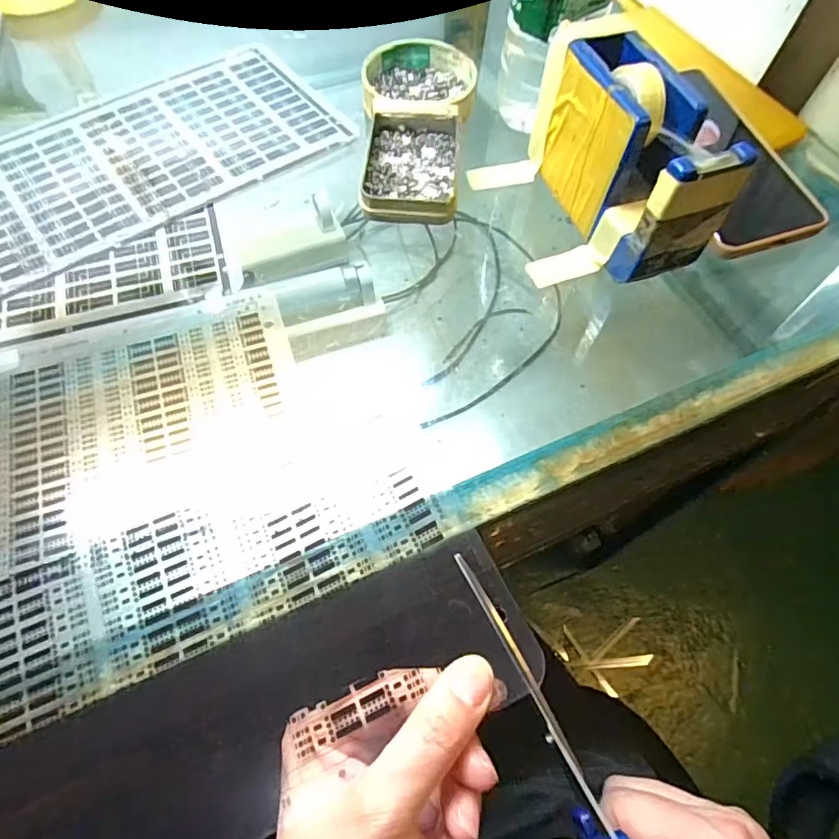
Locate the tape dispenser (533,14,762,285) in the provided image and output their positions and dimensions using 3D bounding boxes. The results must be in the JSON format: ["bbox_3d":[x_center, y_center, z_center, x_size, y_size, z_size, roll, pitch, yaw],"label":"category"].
[{"bbox_3d":[0.117,-0.152,0.306,0.046,0.081,0.135,-18,64,-11],"label":"tape dispenser"}]

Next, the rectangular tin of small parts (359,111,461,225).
[{"bbox_3d":[-0.005,-0.168,0.347,0.060,0.015,0.099,4,61,0],"label":"rectangular tin of small parts"}]

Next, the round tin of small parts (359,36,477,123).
[{"bbox_3d":[0.000,-0.245,0.385,0.081,0.017,0.082,1,61,-1],"label":"round tin of small parts"}]

